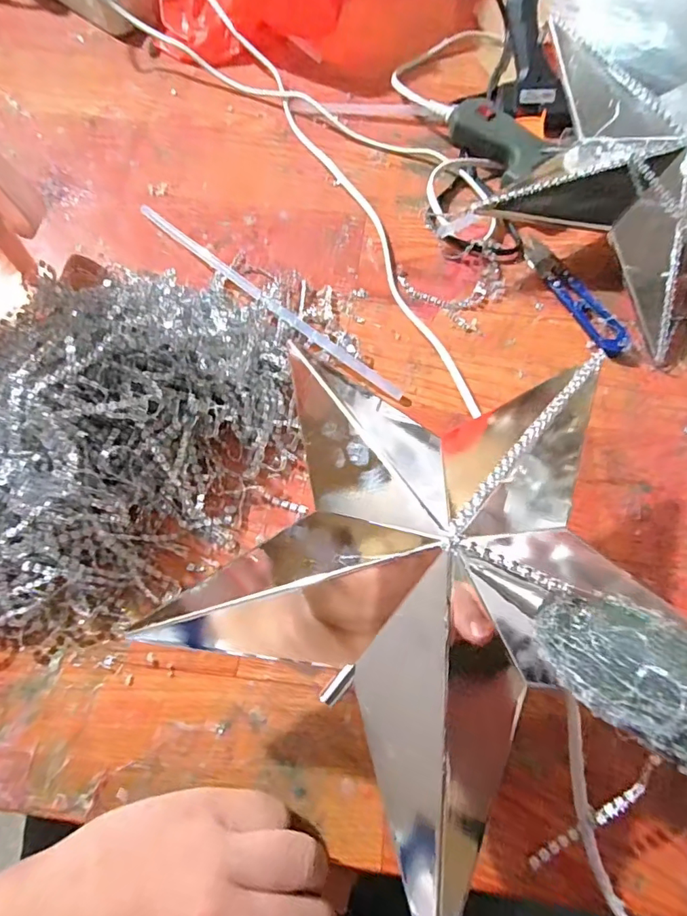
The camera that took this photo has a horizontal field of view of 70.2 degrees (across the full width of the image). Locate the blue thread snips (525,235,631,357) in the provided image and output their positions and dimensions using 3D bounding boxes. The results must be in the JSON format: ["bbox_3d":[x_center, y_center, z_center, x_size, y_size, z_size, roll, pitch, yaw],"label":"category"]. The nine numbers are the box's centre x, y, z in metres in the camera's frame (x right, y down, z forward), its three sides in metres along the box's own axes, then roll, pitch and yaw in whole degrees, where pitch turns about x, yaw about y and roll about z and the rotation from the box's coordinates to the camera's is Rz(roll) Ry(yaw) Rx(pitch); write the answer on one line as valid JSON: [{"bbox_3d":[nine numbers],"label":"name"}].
[{"bbox_3d":[0.167,-0.122,0.358,0.020,0.011,0.119,-23,69,-8],"label":"blue thread snips"}]

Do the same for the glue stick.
[{"bbox_3d":[-0.063,-0.121,0.360,0.263,0.011,0.012,39,73,15],"label":"glue stick"}]

